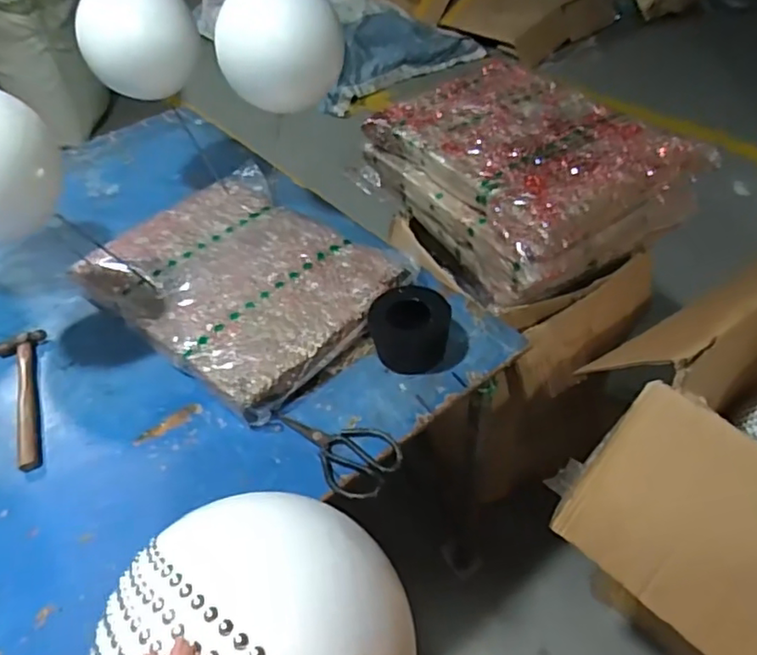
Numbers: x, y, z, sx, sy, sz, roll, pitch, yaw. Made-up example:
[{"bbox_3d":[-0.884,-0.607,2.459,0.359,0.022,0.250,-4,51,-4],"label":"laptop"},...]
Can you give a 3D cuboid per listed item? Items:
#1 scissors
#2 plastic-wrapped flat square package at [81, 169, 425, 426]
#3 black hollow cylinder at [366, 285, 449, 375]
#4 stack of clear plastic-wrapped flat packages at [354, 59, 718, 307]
[{"bbox_3d":[-0.060,0.154,0.771,0.177,0.014,0.090,22,52,26],"label":"scissors"},{"bbox_3d":[-0.224,-0.093,1.017,0.533,0.063,0.403,31,55,33],"label":"plastic-wrapped flat square package"},{"bbox_3d":[0.046,0.003,0.859,0.112,0.082,0.110,4,44,11],"label":"black hollow cylinder"},{"bbox_3d":[0.254,-0.293,1.125,0.388,0.170,0.504,-27,48,-19],"label":"stack of clear plastic-wrapped flat packages"}]

